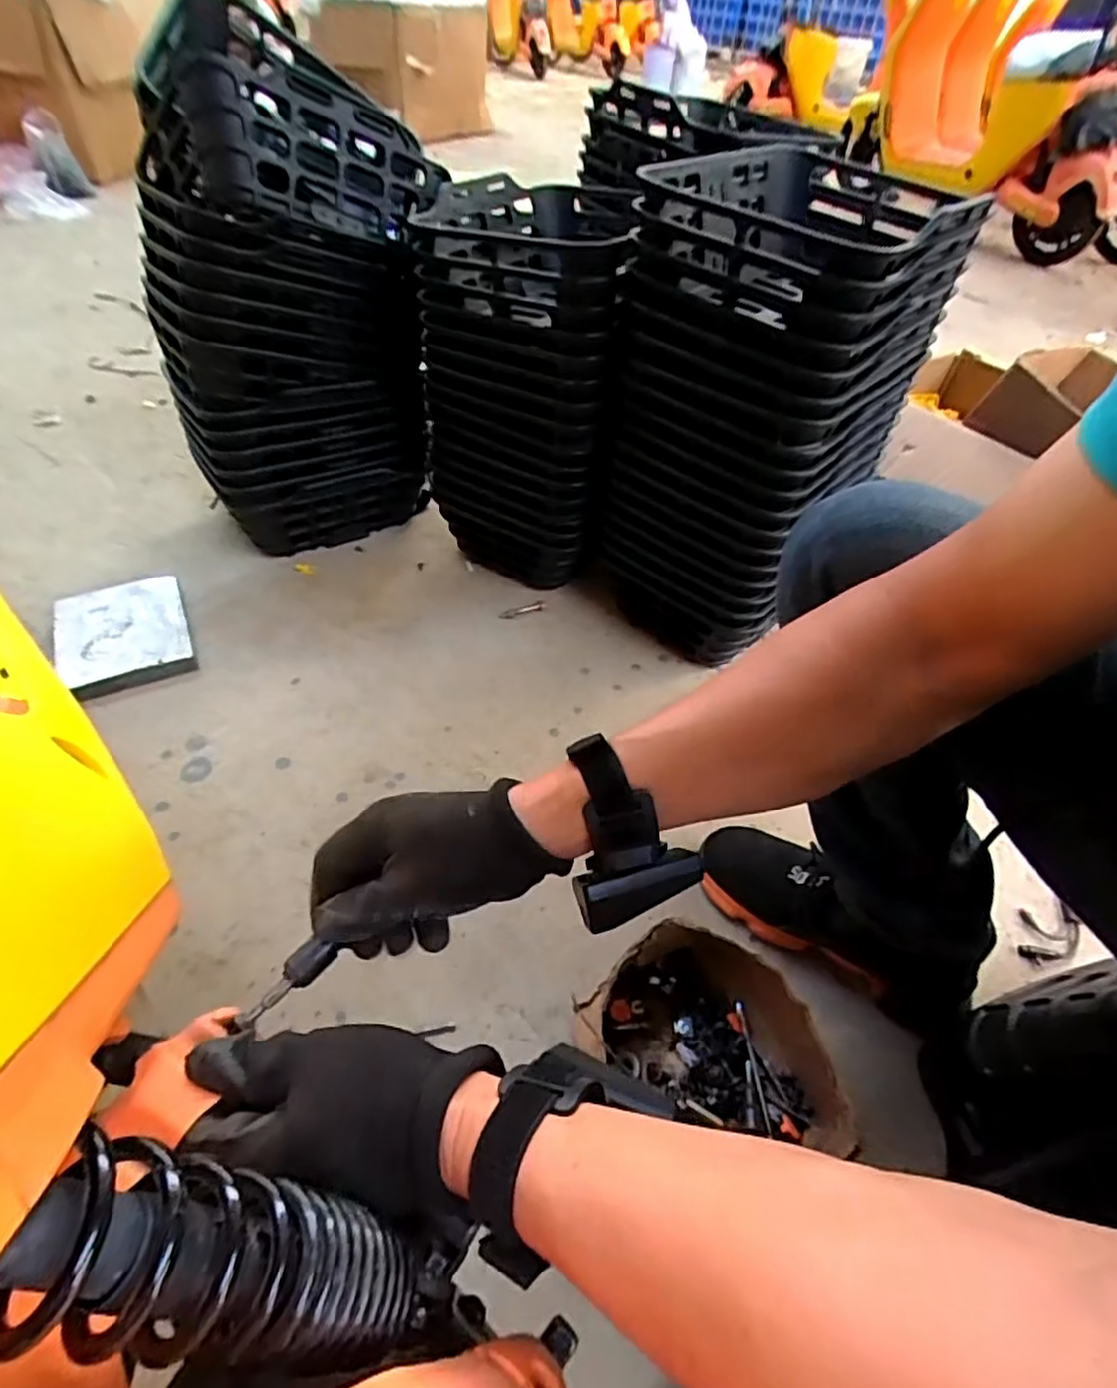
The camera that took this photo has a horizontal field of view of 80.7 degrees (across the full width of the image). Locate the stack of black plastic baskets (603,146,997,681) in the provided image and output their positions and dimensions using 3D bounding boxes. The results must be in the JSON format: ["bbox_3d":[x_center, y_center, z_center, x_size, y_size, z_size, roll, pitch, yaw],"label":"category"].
[{"bbox_3d":[0.265,-0.344,0.842,0.273,0.490,0.391,30,52,22],"label":"stack of black plastic baskets"}]

